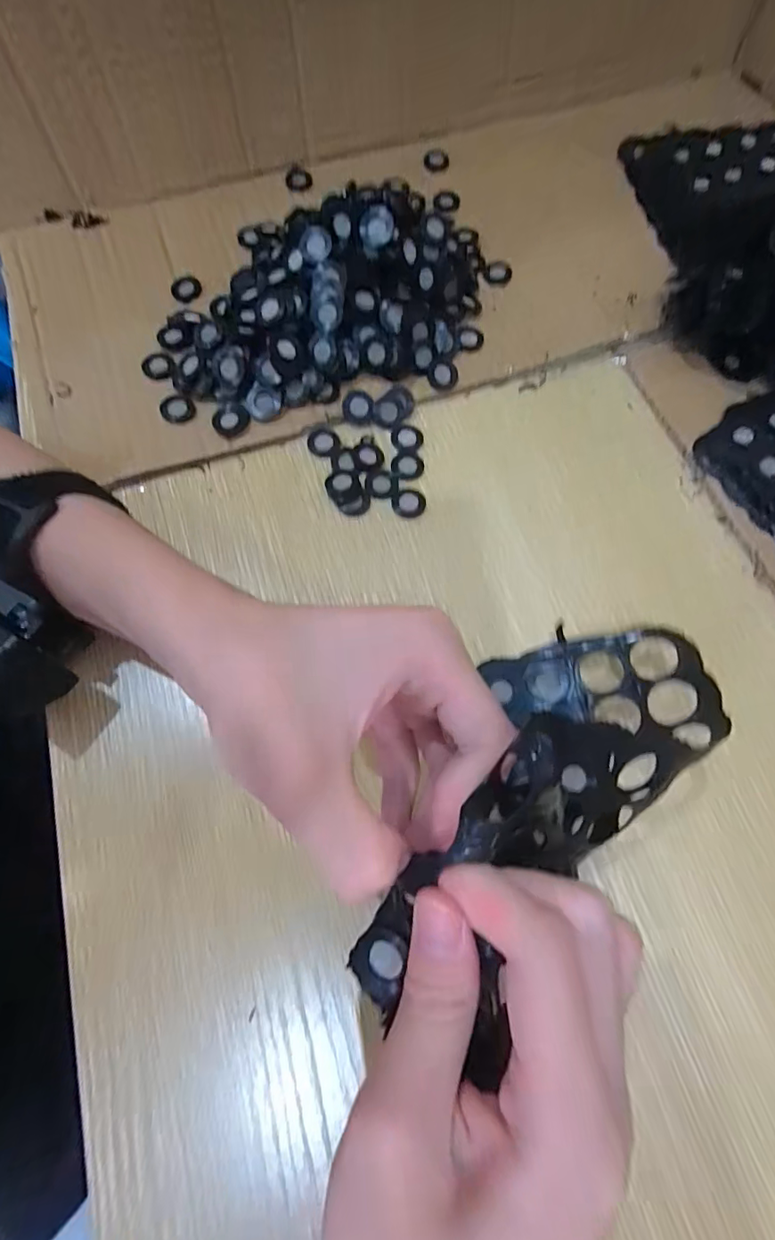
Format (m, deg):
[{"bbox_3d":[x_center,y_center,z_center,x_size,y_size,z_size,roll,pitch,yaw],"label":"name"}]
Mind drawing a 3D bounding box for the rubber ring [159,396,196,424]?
[{"bbox_3d":[-0.119,-0.119,0.284,0.020,0.005,0.016,9,70,3],"label":"rubber ring"}]

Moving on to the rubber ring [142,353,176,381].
[{"bbox_3d":[-0.135,-0.150,0.293,0.019,0.004,0.021,-21,71,-8],"label":"rubber ring"}]

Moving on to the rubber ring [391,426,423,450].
[{"bbox_3d":[0.012,-0.106,0.292,0.018,0.005,0.016,-3,69,-2],"label":"rubber ring"}]

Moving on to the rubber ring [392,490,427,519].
[{"bbox_3d":[0.012,-0.064,0.275,0.018,0.004,0.016,-1,69,-1],"label":"rubber ring"}]

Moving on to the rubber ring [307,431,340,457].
[{"bbox_3d":[-0.037,-0.101,0.288,0.018,0.006,0.015,-6,70,-3],"label":"rubber ring"}]

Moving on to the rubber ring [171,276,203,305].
[{"bbox_3d":[-0.128,-0.209,0.315,0.019,0.006,0.019,0,69,0],"label":"rubber ring"}]

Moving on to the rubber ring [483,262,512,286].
[{"bbox_3d":[0.074,-0.233,0.333,0.018,0.004,0.020,11,70,4],"label":"rubber ring"}]

